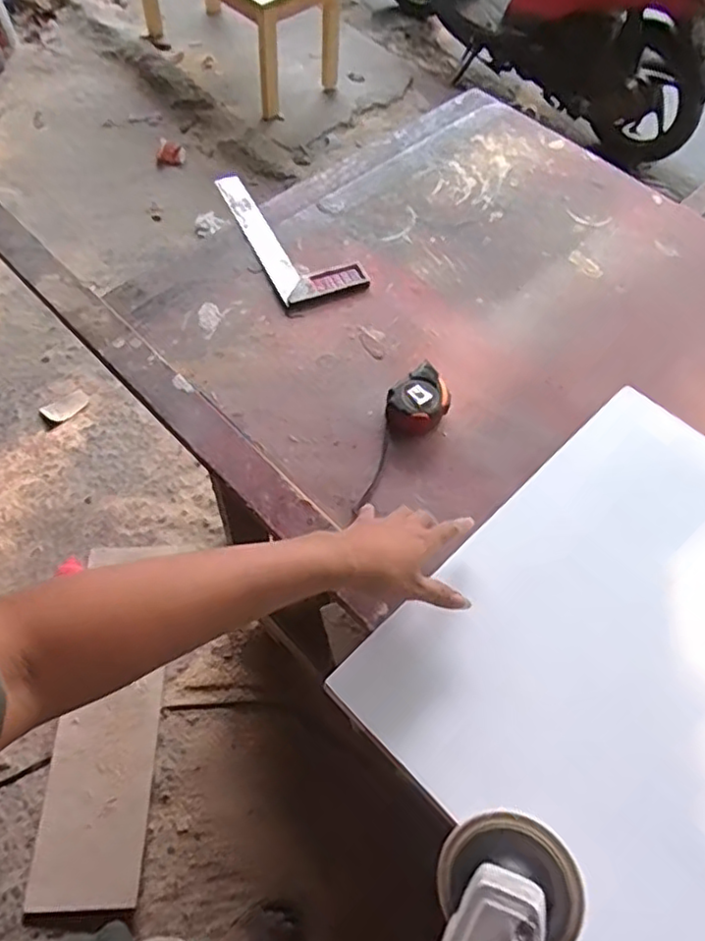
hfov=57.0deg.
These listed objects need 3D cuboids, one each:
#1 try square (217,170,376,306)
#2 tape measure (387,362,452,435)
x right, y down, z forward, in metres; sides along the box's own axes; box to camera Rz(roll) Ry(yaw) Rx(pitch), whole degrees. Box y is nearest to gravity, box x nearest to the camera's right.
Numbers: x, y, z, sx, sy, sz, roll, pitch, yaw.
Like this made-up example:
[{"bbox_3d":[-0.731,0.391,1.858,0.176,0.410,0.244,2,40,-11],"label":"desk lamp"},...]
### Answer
[{"bbox_3d":[-0.093,-0.348,0.936,0.122,0.015,0.289,-22,64,-16],"label":"try square"},{"bbox_3d":[0.078,-0.079,0.773,0.083,0.040,0.067,-35,68,-22],"label":"tape measure"}]

